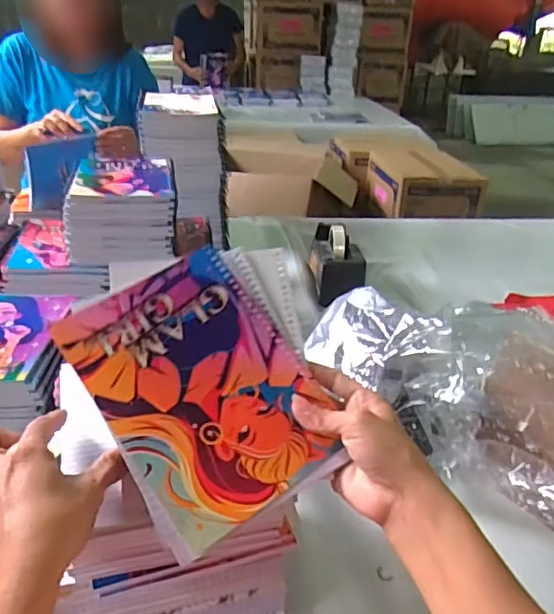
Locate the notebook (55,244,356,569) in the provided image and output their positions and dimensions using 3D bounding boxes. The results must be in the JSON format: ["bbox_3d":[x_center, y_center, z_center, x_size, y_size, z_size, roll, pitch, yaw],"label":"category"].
[{"bbox_3d":[-0.053,0.054,0.410,0.150,0.009,0.201,-26,66,-27],"label":"notebook"}]

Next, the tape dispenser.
[{"bbox_3d":[0.110,-0.094,1.035,0.090,0.103,0.197,3,29,-1],"label":"tape dispenser"}]

